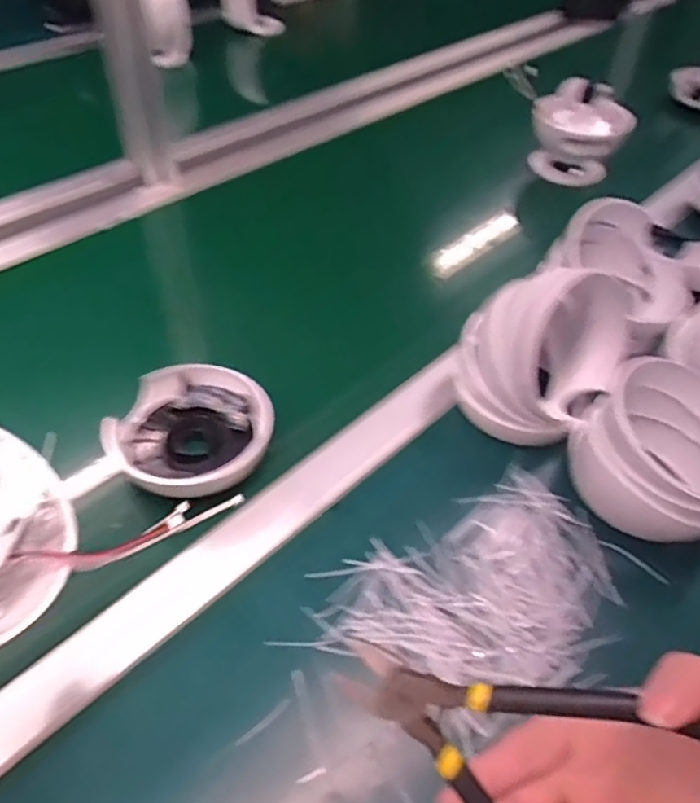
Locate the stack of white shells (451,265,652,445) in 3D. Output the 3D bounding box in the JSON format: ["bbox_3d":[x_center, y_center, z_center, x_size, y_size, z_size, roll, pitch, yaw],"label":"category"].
[{"bbox_3d":[0.154,-0.038,0.491,0.119,0.108,0.100,-34,56,-28],"label":"stack of white shells"}]

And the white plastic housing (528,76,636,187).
[{"bbox_3d":[0.295,-0.343,0.798,0.116,0.111,0.099,18,48,13],"label":"white plastic housing"}]

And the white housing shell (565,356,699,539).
[{"bbox_3d":[0.230,0.036,0.444,0.121,0.085,0.112,-34,56,-28],"label":"white housing shell"}]

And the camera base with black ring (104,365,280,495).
[{"bbox_3d":[-0.120,0.028,0.468,0.114,0.042,0.109,2,47,-2],"label":"camera base with black ring"}]

